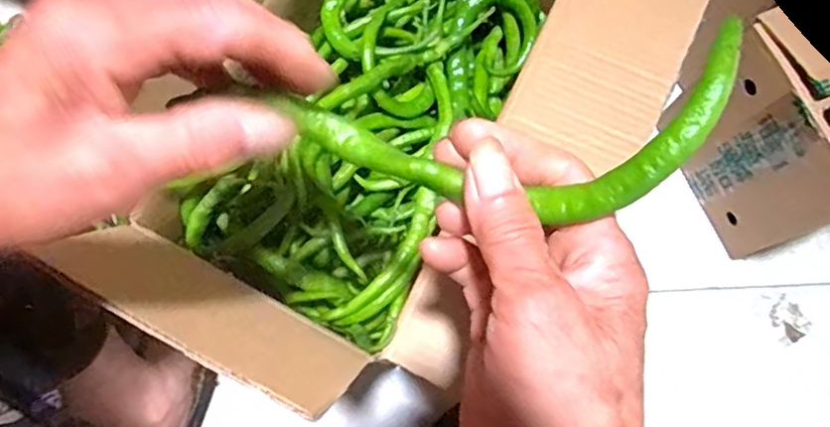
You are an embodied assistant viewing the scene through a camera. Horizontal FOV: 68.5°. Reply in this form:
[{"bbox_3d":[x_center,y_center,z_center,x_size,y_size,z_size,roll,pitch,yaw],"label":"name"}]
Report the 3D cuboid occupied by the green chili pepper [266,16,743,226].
[{"bbox_3d":[0.025,-0.034,0.225,0.162,0.023,0.064,7,79,22],"label":"green chili pepper"}]

